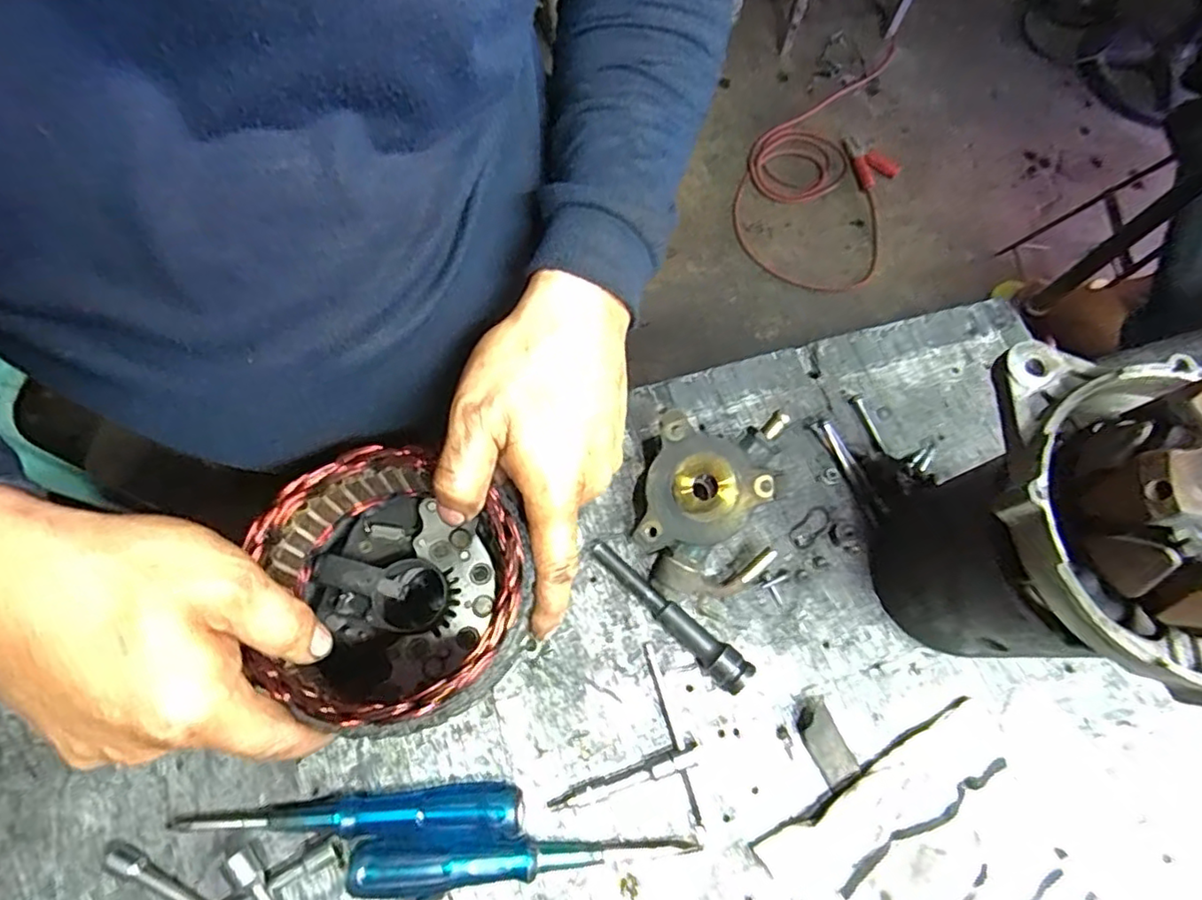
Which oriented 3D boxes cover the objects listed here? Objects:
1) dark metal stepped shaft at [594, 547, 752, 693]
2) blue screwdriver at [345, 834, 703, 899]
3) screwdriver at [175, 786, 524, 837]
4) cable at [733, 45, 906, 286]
[{"bbox_3d":[0.043,0.108,0.405,0.126,0.020,0.021,41,75,11],"label":"dark metal stepped shaft"},{"bbox_3d":[-0.043,0.231,0.356,0.193,0.024,0.027,-3,71,-3],"label":"blue screwdriver"},{"bbox_3d":[-0.147,0.213,0.359,0.201,0.024,0.022,-3,71,-3],"label":"screwdriver"},{"bbox_3d":[0.578,-0.753,1.582,0.370,0.032,0.784,19,73,5],"label":"cable"}]

